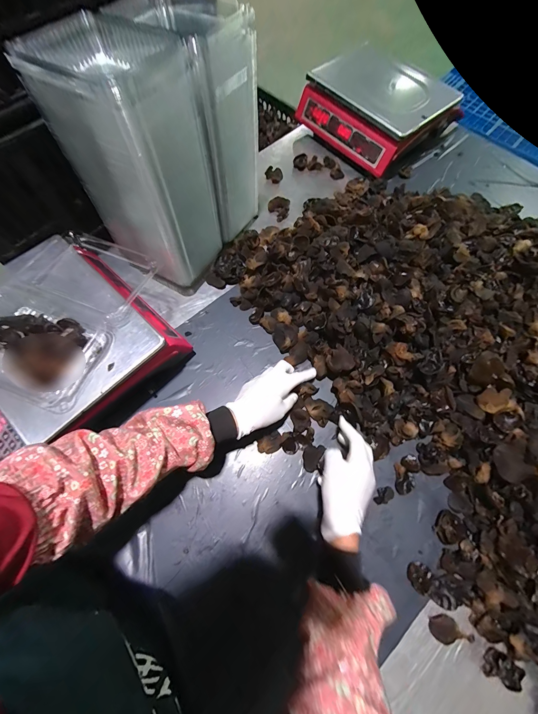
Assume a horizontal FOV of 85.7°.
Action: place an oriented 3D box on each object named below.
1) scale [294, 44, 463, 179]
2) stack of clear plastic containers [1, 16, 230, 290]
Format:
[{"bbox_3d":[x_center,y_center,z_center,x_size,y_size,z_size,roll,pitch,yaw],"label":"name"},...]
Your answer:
[{"bbox_3d":[0.259,-0.595,0.715,0.253,0.111,0.284,-39,75,-16],"label":"scale"},{"bbox_3d":[-0.195,-0.278,0.470,0.176,0.332,0.161,28,71,10],"label":"stack of clear plastic containers"}]

